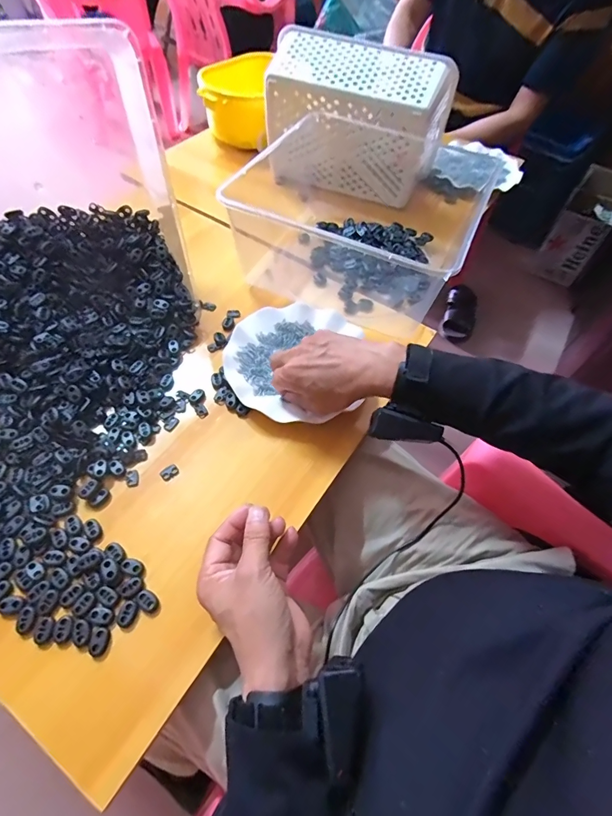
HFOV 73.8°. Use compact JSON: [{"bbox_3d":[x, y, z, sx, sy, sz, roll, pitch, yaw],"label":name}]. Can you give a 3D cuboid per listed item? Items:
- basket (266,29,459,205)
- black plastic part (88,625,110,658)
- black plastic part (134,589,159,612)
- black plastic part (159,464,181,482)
[{"bbox_3d":[0.083,-0.481,0.697,0.283,0.188,0.122,18,57,8],"label":"basket"},{"bbox_3d":[-0.177,0.199,0.349,0.015,0.005,0.023,4,56,-1],"label":"black plastic part"},{"bbox_3d":[-0.143,0.173,0.365,0.021,0.004,0.015,32,60,16],"label":"black plastic part"},{"bbox_3d":[-0.148,0.069,0.440,0.019,0.007,0.014,-33,65,-23],"label":"black plastic part"}]

